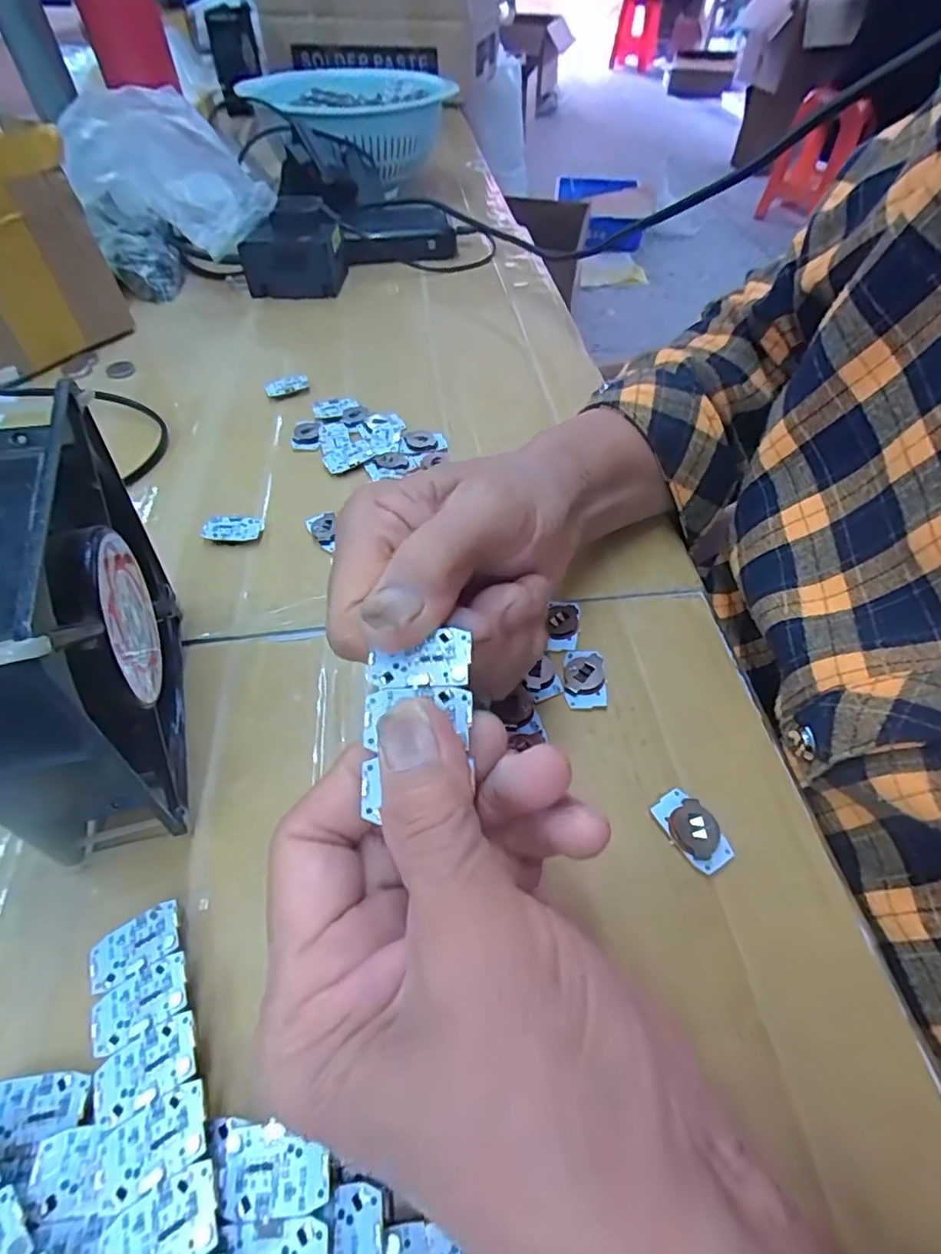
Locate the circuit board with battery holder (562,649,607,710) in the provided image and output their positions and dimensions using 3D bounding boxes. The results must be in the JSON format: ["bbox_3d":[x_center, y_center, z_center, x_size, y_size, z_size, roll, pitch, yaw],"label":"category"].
[{"bbox_3d":[0.051,0.022,0.249,0.018,0.005,0.028,3,52,1],"label":"circuit board with battery holder"}]

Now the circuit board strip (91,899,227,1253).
[{"bbox_3d":[-0.088,0.131,0.154,0.029,0.004,0.106,-30,48,-9],"label":"circuit board strip"}]

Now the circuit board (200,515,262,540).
[{"bbox_3d":[-0.129,-0.053,0.306,0.030,0.006,0.017,-5,52,-5],"label":"circuit board"}]

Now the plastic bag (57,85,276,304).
[{"bbox_3d":[-0.243,-0.354,0.470,0.143,0.130,0.084,-8,52,-8],"label":"plastic bag"}]

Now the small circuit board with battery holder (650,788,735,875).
[{"bbox_3d":[0.082,0.076,0.210,0.017,0.008,0.030,-25,56,-19],"label":"small circuit board with battery holder"}]

